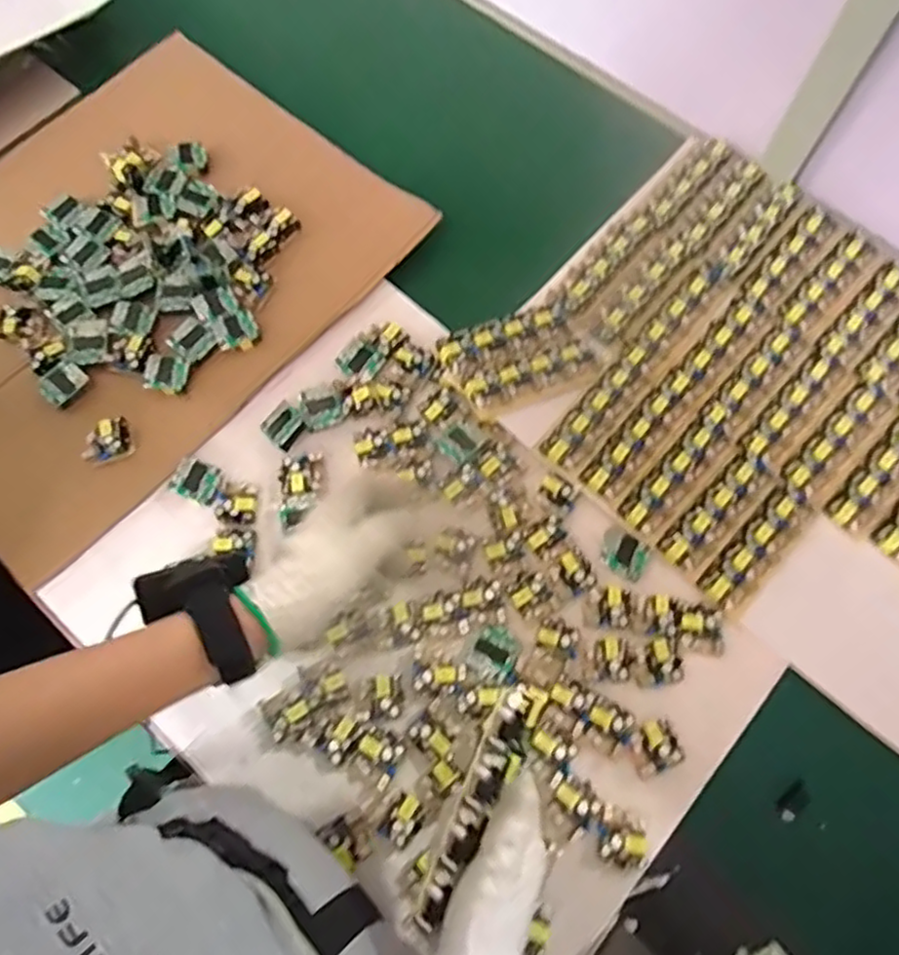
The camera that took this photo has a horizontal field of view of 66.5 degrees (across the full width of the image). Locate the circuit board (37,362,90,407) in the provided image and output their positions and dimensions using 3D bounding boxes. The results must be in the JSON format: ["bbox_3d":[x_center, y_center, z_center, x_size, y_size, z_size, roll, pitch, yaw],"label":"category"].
[{"bbox_3d":[-0.354,-0.086,0.627,0.040,0.012,0.028,-41,76,-14],"label":"circuit board"}]

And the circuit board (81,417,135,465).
[{"bbox_3d":[-0.304,-0.031,0.611,0.042,0.018,0.034,-15,72,-6],"label":"circuit board"}]

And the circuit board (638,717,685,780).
[{"bbox_3d":[0.157,0.207,0.523,0.040,0.013,0.033,-23,73,-9],"label":"circuit board"}]

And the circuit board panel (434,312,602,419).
[{"bbox_3d":[0.065,-0.112,0.631,0.138,0.026,0.085,-24,73,-9],"label":"circuit board panel"}]

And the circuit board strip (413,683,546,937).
[{"bbox_3d":[0.016,0.183,0.386,0.025,0.013,0.137,27,84,8],"label":"circuit board strip"}]

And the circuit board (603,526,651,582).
[{"bbox_3d":[0.149,0.065,0.578,0.040,0.006,0.035,26,72,8],"label":"circuit board"}]

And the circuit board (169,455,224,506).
[{"bbox_3d":[-0.220,0.002,0.598,0.043,0.011,0.033,25,72,7],"label":"circuit board"}]

